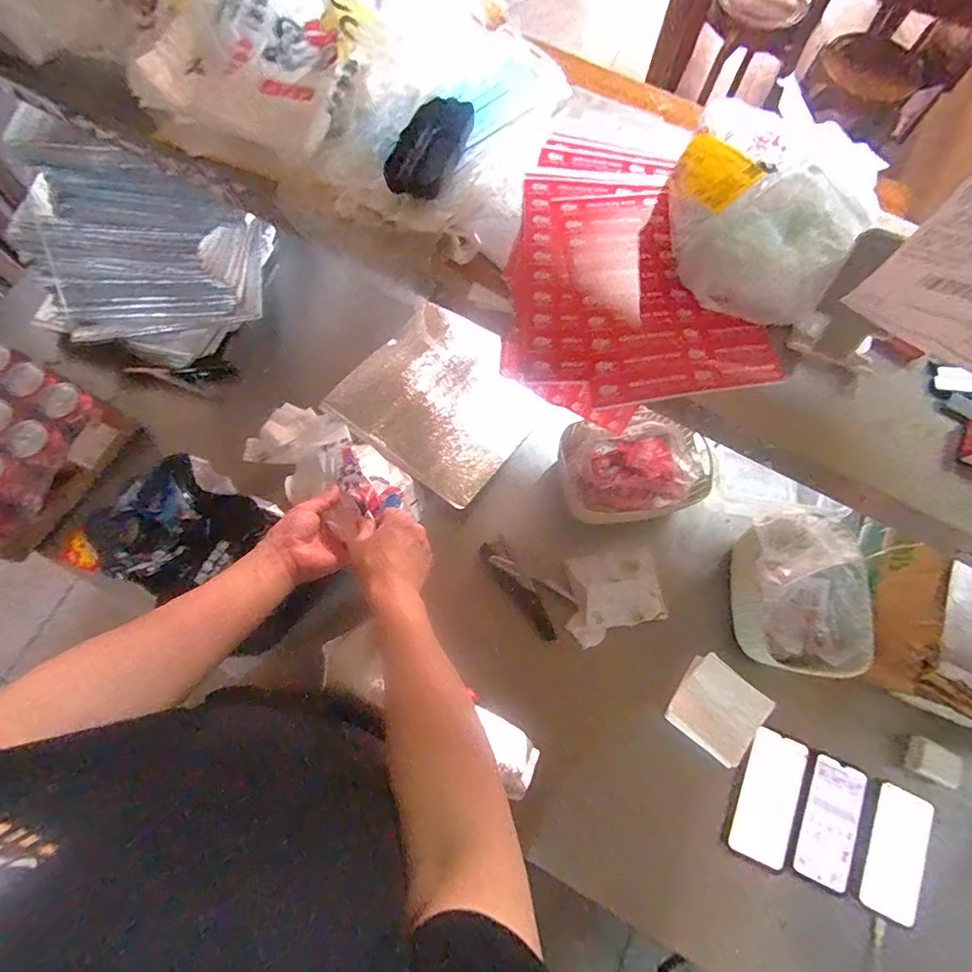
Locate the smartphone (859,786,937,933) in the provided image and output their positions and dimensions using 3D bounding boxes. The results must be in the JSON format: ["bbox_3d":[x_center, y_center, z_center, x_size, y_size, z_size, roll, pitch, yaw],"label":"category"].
[{"bbox_3d":[0.539,0.481,0.672,0.075,0.012,0.155,26,73,7],"label":"smartphone"}]

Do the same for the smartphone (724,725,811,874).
[{"bbox_3d":[0.383,0.420,0.696,0.079,0.008,0.163,24,73,7],"label":"smartphone"}]

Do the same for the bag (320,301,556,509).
[{"bbox_3d":[-0.066,-0.146,0.855,0.292,0.037,0.283,36,75,10],"label":"bag"}]

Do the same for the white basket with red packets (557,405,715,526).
[{"bbox_3d":[0.220,-0.026,0.775,0.222,0.103,0.156,-16,73,-6],"label":"white basket with red packets"}]

